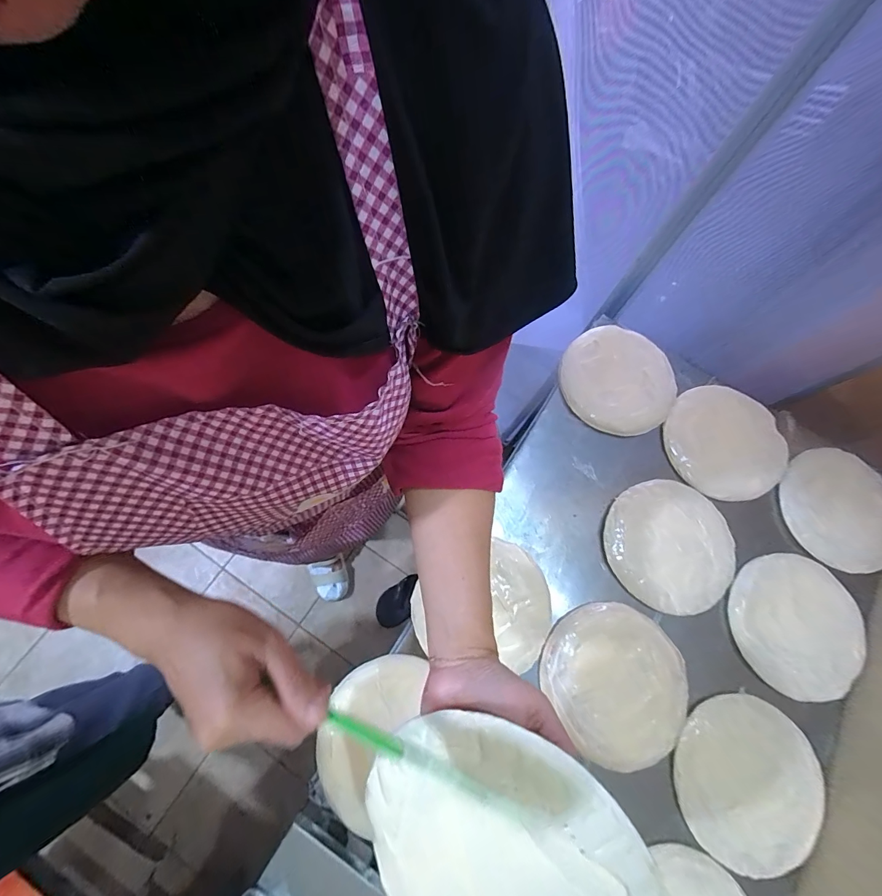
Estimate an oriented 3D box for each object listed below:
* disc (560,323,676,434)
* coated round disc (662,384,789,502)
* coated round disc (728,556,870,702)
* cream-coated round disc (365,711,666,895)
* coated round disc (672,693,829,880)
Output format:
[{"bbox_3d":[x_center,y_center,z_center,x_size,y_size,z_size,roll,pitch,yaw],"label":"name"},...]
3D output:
[{"bbox_3d":[0.312,-0.122,0.704,0.193,0.023,0.198,-20,79,-9],"label":"disc"},{"bbox_3d":[0.483,-0.014,0.669,0.185,0.018,0.193,1,69,-1],"label":"coated round disc"},{"bbox_3d":[0.533,0.260,0.586,0.186,0.020,0.191,1,69,-1],"label":"coated round disc"},{"bbox_3d":[0.035,0.270,0.250,0.184,0.015,0.185,0,90,24],"label":"cream-coated round disc"},{"bbox_3d":[0.423,0.453,0.534,0.206,0.033,0.196,0,75,-1],"label":"coated round disc"}]

